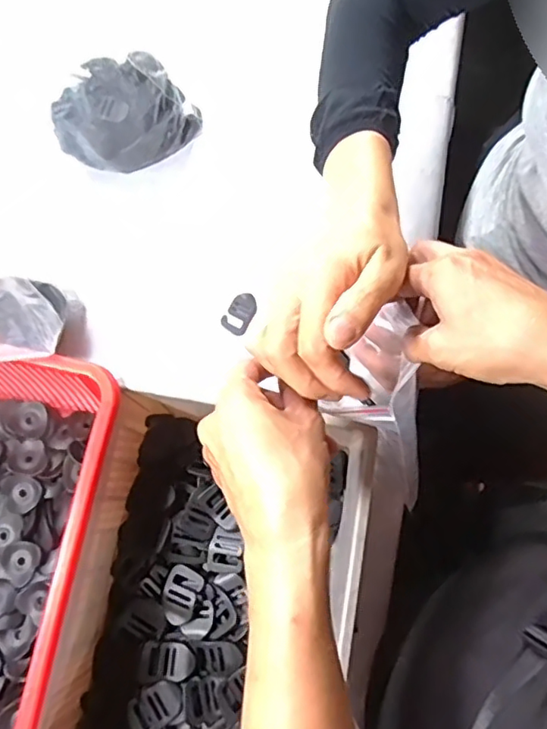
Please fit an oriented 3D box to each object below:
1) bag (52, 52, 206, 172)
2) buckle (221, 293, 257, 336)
[{"bbox_3d":[-0.133,-0.235,0.540,0.061,0.110,0.128,37,80,10],"label":"bag"},{"bbox_3d":[-0.032,-0.049,0.545,0.026,0.007,0.039,32,79,9],"label":"buckle"}]

